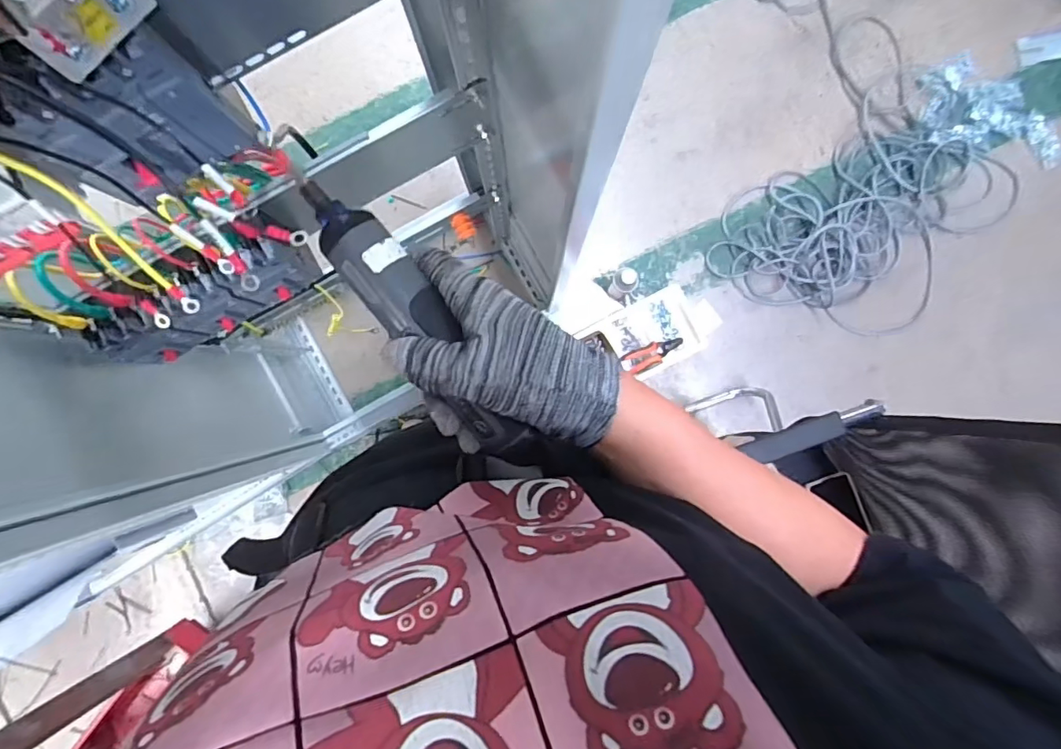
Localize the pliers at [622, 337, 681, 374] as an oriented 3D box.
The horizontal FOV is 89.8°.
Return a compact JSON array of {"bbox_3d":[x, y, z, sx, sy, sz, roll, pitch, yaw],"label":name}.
[{"bbox_3d":[0.301,-0.049,1.306,0.150,0.031,0.055,-23,90,0],"label":"pliers"}]

